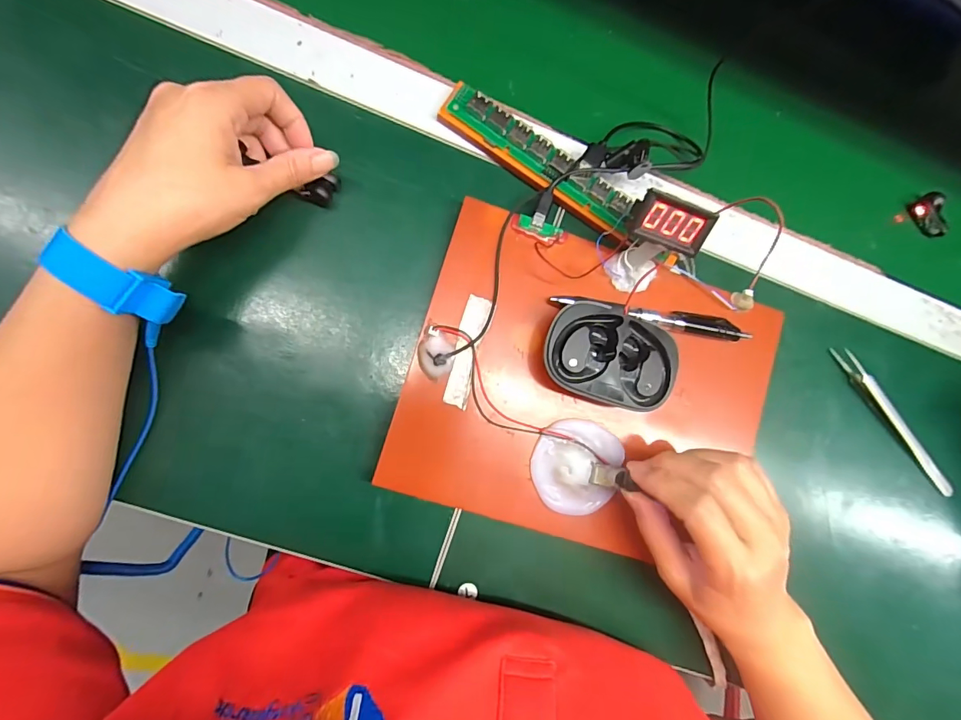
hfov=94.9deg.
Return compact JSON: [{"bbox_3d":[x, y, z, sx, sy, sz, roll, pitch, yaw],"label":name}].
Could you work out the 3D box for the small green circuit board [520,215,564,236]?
[{"bbox_3d":[0.042,-0.093,0.306,0.030,0.004,0.009,15,85,-7],"label":"small green circuit board"}]

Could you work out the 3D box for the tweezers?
[{"bbox_3d":[0.325,0.049,0.347,0.014,0.009,0.144,-36,92,-8],"label":"tweezers"}]

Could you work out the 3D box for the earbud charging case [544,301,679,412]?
[{"bbox_3d":[0.083,-0.002,0.293,0.086,0.028,0.060,15,85,-7],"label":"earbud charging case"}]

